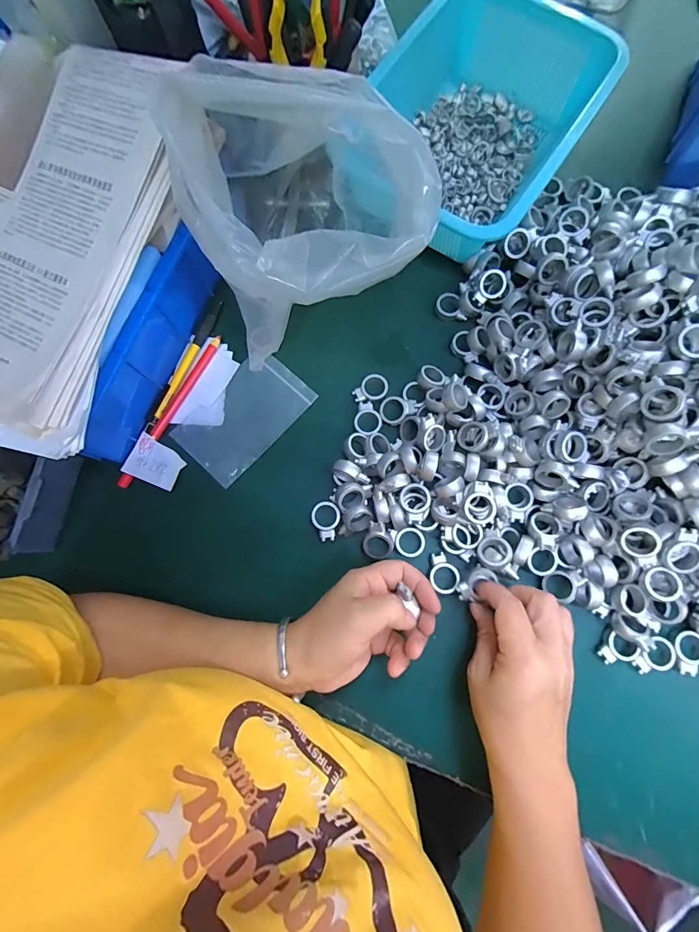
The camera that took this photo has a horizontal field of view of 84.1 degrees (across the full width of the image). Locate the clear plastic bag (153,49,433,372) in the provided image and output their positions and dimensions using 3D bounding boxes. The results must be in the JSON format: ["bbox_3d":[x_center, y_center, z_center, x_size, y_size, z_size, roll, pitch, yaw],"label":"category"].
[{"bbox_3d":[-0.040,-0.188,0.308,0.144,0.173,0.173,-42,81,-6],"label":"clear plastic bag"}]

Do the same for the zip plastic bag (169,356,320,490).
[{"bbox_3d":[-0.100,-0.048,0.375,0.075,0.006,0.124,41,83,8],"label":"zip plastic bag"}]

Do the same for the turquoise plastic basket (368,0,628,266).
[{"bbox_3d":[0.130,-0.344,0.388,0.190,0.067,0.281,36,82,7],"label":"turquoise plastic basket"}]

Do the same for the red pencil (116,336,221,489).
[{"bbox_3d":[-0.173,-0.054,0.376,0.010,0.007,0.169,28,81,6],"label":"red pencil"}]

